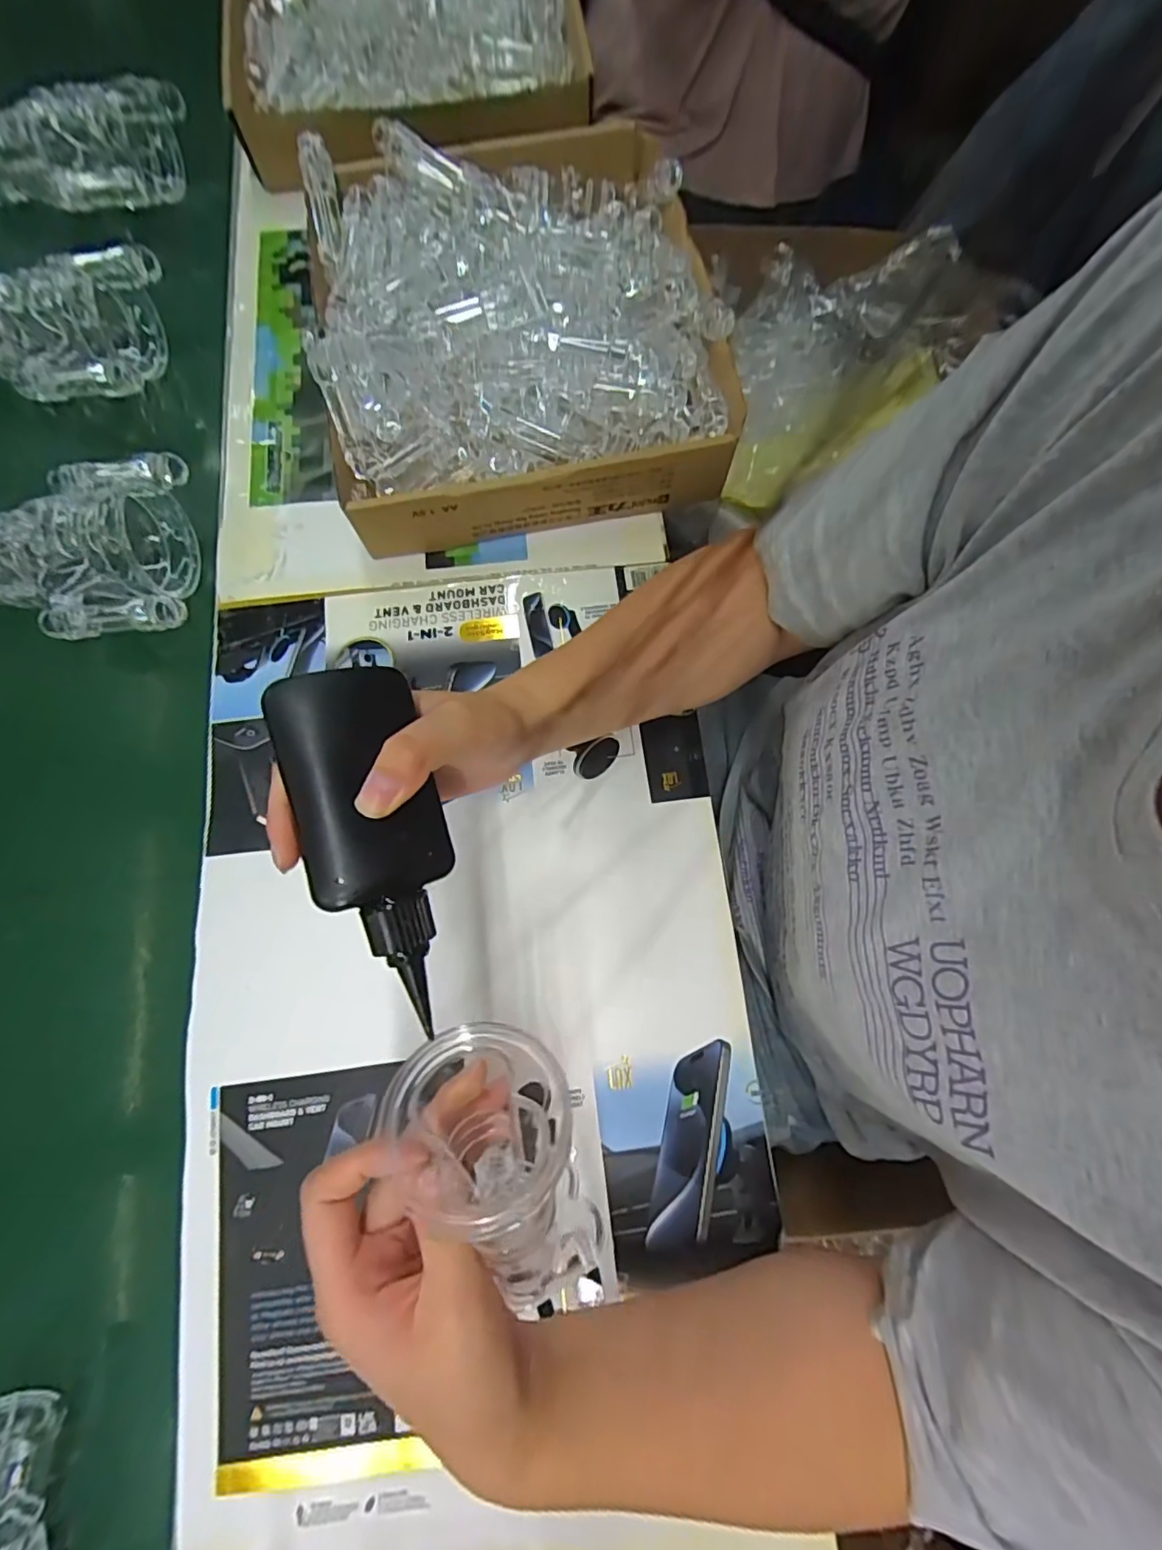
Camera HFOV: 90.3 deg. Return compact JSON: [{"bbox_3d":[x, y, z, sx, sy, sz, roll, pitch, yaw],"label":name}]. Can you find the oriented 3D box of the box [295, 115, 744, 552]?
[{"bbox_3d":[-0.049,-0.341,0.437,0.280,0.083,0.308,-11,76,-2],"label":"box"}]

